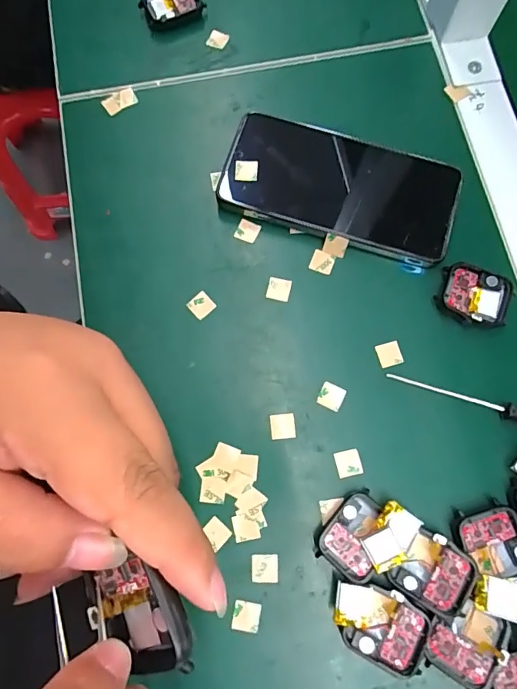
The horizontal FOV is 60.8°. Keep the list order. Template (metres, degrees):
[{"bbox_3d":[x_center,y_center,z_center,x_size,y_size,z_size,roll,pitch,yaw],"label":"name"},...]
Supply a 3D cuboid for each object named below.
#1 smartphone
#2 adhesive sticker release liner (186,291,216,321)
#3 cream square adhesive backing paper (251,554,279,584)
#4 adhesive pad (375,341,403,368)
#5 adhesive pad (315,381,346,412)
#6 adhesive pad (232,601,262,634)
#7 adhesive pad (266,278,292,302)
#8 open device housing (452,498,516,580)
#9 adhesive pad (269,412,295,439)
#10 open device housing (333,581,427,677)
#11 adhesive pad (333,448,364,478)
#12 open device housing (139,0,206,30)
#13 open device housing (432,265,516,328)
[{"bbox_3d":[0.057,-0.110,0.312,0.159,0.017,0.076,16,78,5],"label":"smartphone"},{"bbox_3d":[-0.039,-0.027,0.300,0.016,0.004,0.015,-41,79,-8],"label":"adhesive sticker release liner"},{"bbox_3d":[0.004,0.134,0.261,0.015,0.004,0.016,-1,77,1],"label":"cream square adhesive backing paper"},{"bbox_3d":[0.087,0.006,0.291,0.015,0.004,0.015,-15,77,-2],"label":"adhesive pad"},{"bbox_3d":[0.047,0.034,0.285,0.015,0.004,0.016,27,79,7],"label":"adhesive pad"},{"bbox_3d":[-0.007,0.159,0.256,0.016,0.004,0.015,8,77,3],"label":"adhesive pad"},{"bbox_3d":[0.014,-0.038,0.303,0.015,0.004,0.016,13,77,4],"label":"adhesive pad"},{"bbox_3d":[0.137,0.115,0.254,0.038,0.008,0.043,-18,77,-3],"label":"open device housing"},{"bbox_3d":[0.015,0.052,0.281,0.015,0.004,0.015,-6,77,0],"label":"adhesive pad"},{"bbox_3d":[0.067,0.158,0.249,0.052,0.014,0.037,19,78,6],"label":"open device housing"},{"bbox_3d":[0.057,0.075,0.275,0.015,0.004,0.016,-14,77,-2],"label":"adhesive pad"},{"bbox_3d":[-0.069,-0.273,0.352,0.046,0.012,0.036,-22,77,-4],"label":"open device housing"},{"bbox_3d":[0.144,-0.033,0.294,0.045,0.009,0.038,21,78,6],"label":"open device housing"}]

